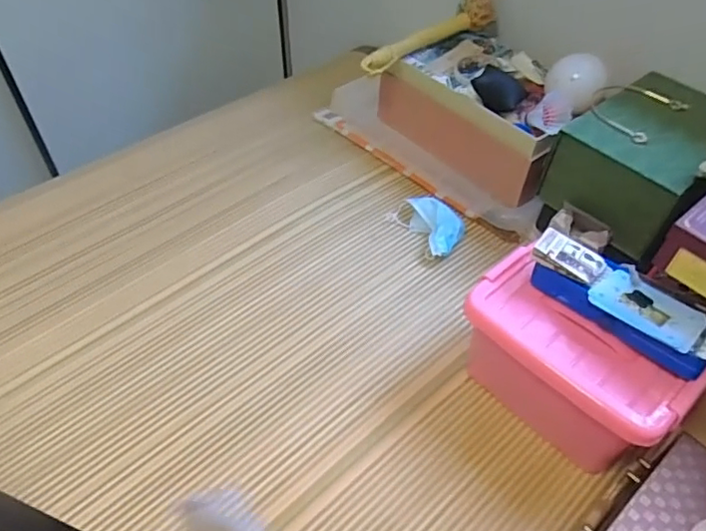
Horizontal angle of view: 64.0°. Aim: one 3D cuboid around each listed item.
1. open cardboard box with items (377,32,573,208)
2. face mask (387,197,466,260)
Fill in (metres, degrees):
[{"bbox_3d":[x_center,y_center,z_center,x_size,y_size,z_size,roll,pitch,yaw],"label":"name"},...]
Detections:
[{"bbox_3d":[0.253,-0.284,1.040,0.216,0.182,0.372,-33,56,-27],"label":"open cardboard box with items"},{"bbox_3d":[0.125,-0.075,0.962,0.087,0.034,0.136,-32,55,-23],"label":"face mask"}]

